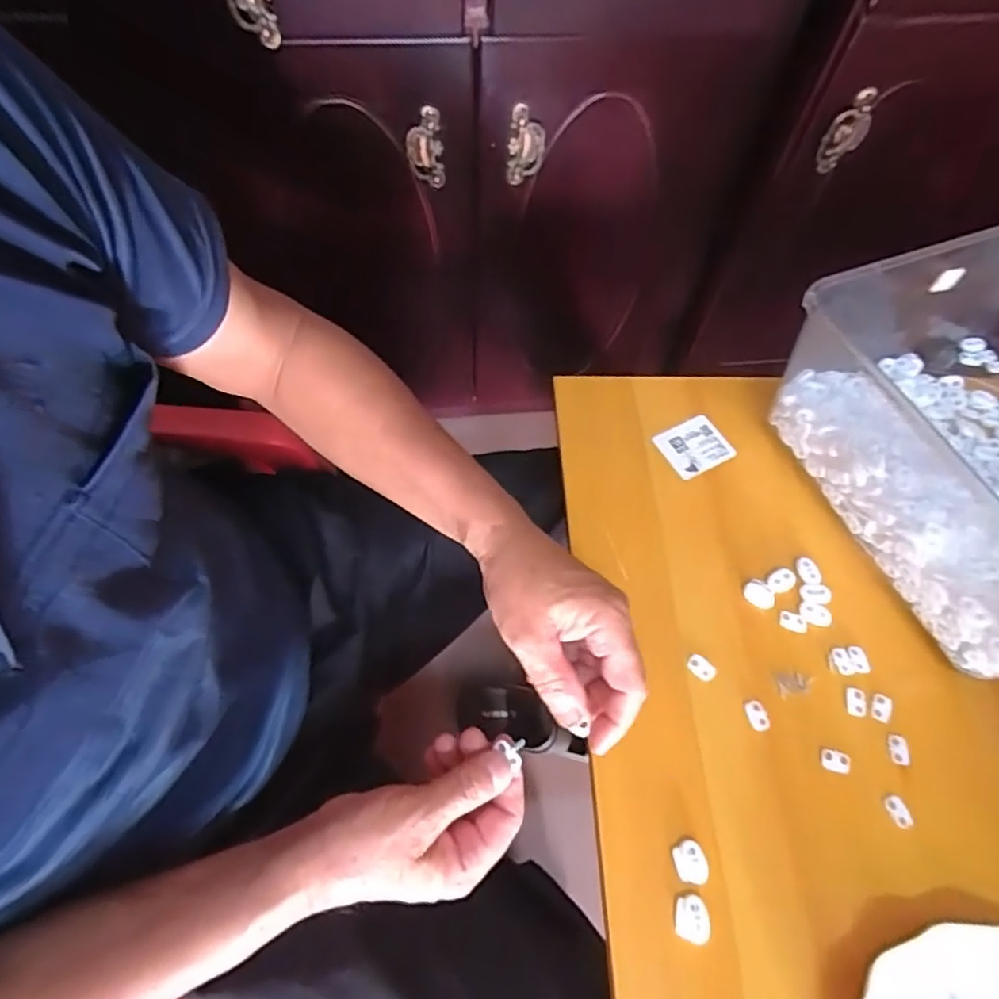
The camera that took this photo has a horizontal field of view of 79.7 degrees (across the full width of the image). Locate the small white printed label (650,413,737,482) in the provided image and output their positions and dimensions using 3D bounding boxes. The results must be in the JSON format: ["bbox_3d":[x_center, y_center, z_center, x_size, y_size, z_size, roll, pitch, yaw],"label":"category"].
[{"bbox_3d":[0.174,-0.047,0.533,0.057,0.004,0.050,-27,67,-17],"label":"small white printed label"}]

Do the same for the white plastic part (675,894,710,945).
[{"bbox_3d":[0.116,0.250,0.357,0.020,0.004,0.023,16,62,5],"label":"white plastic part"}]

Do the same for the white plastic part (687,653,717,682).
[{"bbox_3d":[0.147,0.122,0.436,0.021,0.004,0.014,36,66,15],"label":"white plastic part"}]

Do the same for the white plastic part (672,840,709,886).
[{"bbox_3d":[0.119,0.226,0.371,0.019,0.004,0.023,-8,62,-8],"label":"white plastic part"}]

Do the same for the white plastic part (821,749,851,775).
[{"bbox_3d":[0.230,0.179,0.408,0.019,0.004,0.014,14,62,4],"label":"white plastic part"}]

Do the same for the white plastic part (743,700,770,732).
[{"bbox_3d":[0.182,0.152,0.421,0.013,0.004,0.021,-17,64,-12],"label":"white plastic part"}]

